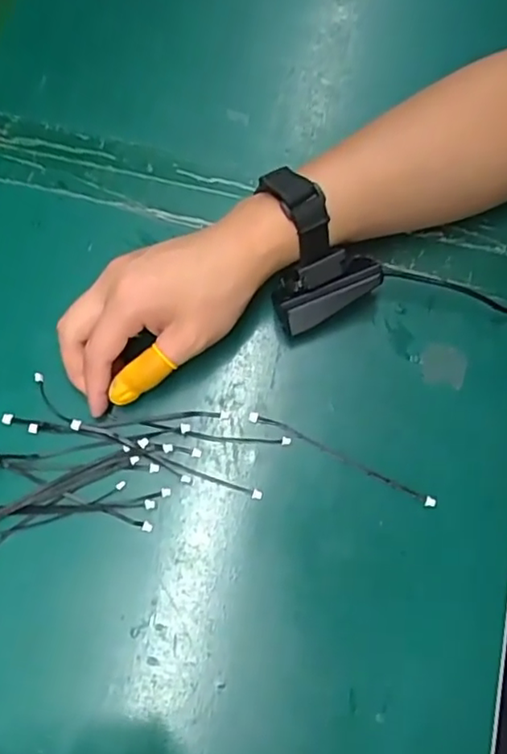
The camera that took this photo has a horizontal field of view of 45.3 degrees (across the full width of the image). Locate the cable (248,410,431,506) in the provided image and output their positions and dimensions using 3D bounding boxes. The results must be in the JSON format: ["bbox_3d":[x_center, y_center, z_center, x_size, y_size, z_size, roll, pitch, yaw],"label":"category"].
[{"bbox_3d":[0.056,0.052,0.389,0.128,0.004,0.007,25,75,7],"label":"cable"}]

